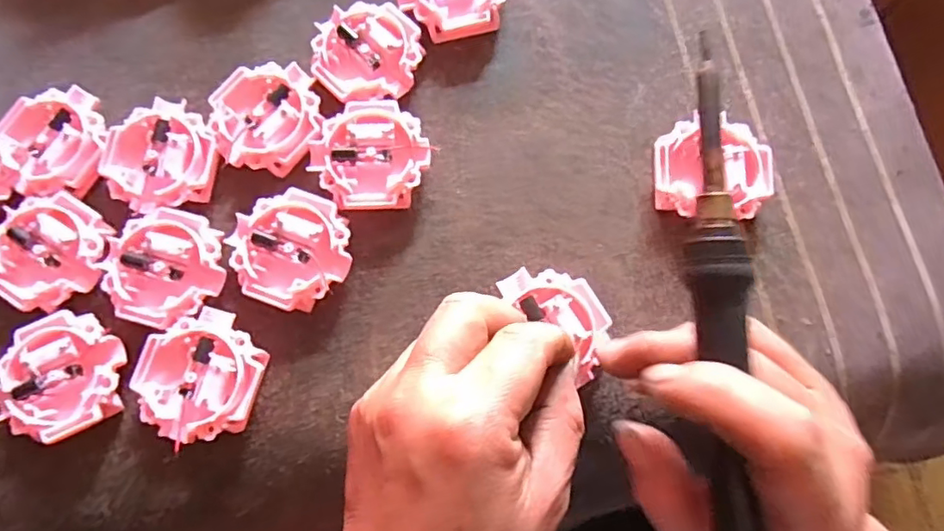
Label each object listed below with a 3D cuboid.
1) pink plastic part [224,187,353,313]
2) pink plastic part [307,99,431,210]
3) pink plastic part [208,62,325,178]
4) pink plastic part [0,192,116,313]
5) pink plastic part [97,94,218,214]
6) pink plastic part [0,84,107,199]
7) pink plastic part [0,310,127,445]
[{"bbox_3d":[-0.083,-0.007,0.266,0.053,0.015,0.051,0,77,1],"label":"pink plastic part"},{"bbox_3d":[-0.048,-0.051,0.275,0.054,0.015,0.052,0,77,1],"label":"pink plastic part"},{"bbox_3d":[-0.098,-0.070,0.282,0.050,0.017,0.052,-15,77,-2],"label":"pink plastic part"},{"bbox_3d":[-0.195,-0.005,0.269,0.051,0.016,0.051,0,77,1],"label":"pink plastic part"},{"bbox_3d":[-0.148,-0.050,0.277,0.051,0.013,0.052,0,77,1],"label":"pink plastic part"},{"bbox_3d":[-0.203,-0.059,0.282,0.051,0.014,0.053,0,77,1],"label":"pink plastic part"},{"bbox_3d":[-0.179,0.049,0.256,0.049,0.016,0.052,0,77,1],"label":"pink plastic part"}]

